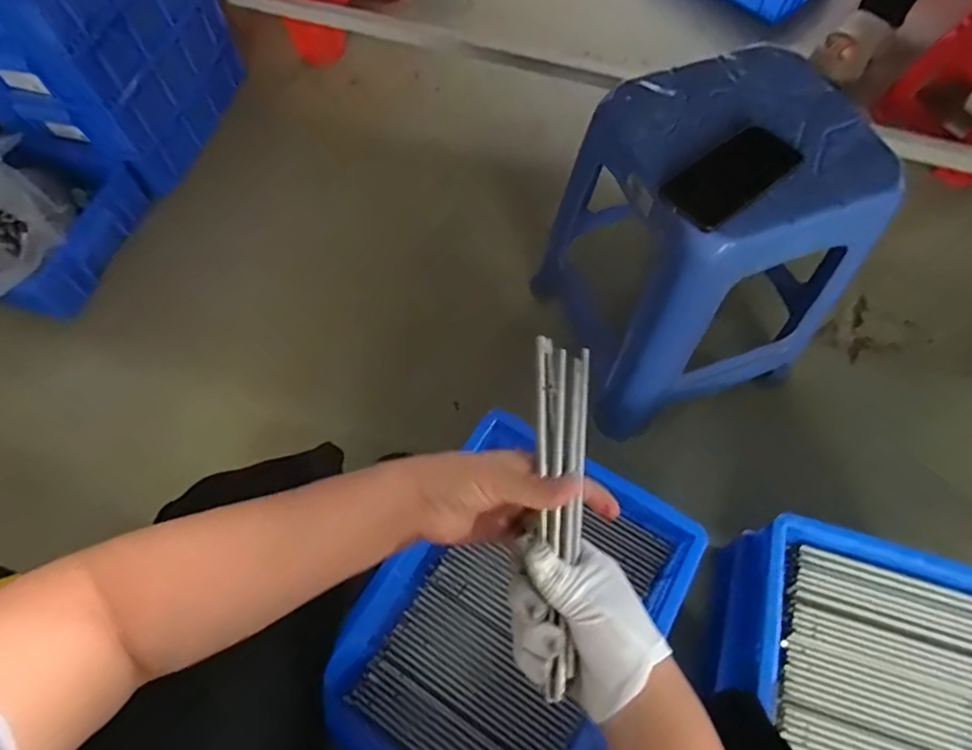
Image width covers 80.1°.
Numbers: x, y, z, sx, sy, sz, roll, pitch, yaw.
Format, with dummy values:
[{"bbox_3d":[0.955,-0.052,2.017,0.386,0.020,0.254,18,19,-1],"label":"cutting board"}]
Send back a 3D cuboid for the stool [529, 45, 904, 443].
[{"bbox_3d":[0.296,-0.174,0.833,0.307,0.418,0.330,-18,66,-9],"label":"stool"}]

